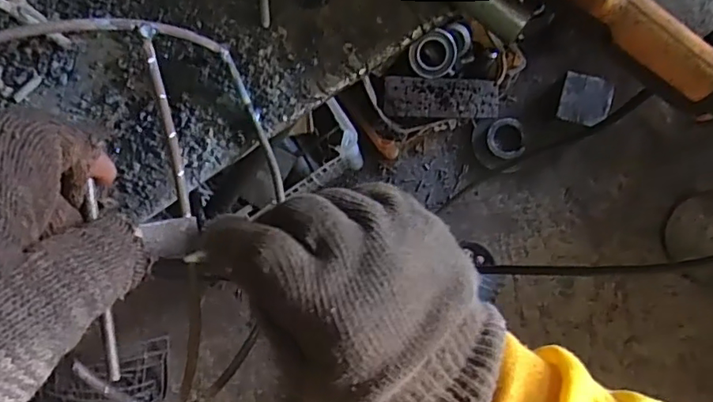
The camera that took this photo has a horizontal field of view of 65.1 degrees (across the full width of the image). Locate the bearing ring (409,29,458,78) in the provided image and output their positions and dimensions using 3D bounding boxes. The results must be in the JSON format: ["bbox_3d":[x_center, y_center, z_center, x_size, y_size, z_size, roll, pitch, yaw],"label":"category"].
[{"bbox_3d":[0.143,-0.271,1.036,0.088,0.015,0.086,-12,106,2],"label":"bearing ring"}]

